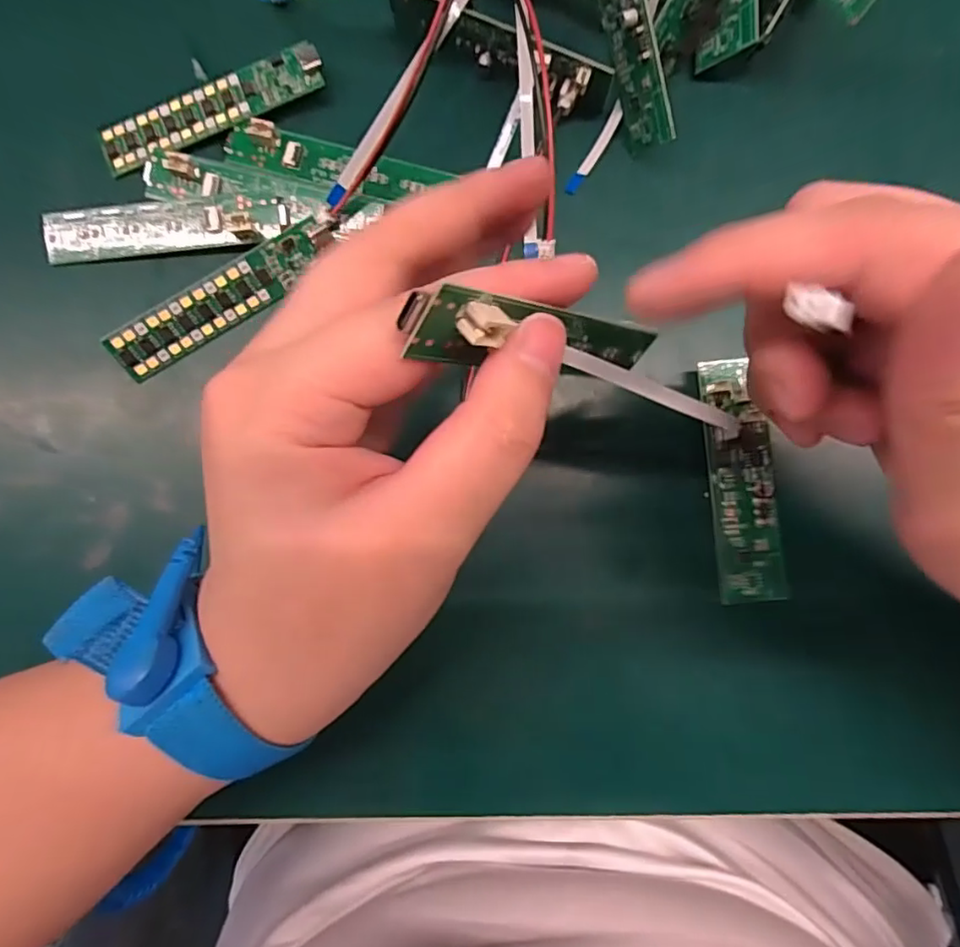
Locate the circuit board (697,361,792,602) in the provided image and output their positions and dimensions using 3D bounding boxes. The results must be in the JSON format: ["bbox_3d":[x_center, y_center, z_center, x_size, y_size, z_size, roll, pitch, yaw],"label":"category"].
[{"bbox_3d":[0.090,0.002,0.204,0.021,0.008,0.082,-6,85,-1],"label":"circuit board"}]

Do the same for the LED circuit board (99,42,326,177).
[{"bbox_3d":[-0.095,-0.131,0.211,0.082,0.006,0.019,-24,86,-2],"label":"LED circuit board"}]

